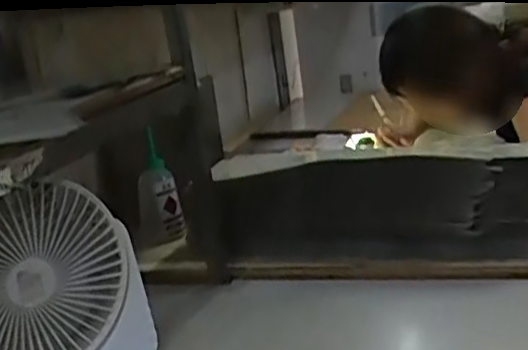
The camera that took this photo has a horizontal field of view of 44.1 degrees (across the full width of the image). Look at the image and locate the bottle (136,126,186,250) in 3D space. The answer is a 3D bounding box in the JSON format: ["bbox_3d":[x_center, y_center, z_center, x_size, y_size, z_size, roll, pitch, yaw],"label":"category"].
[{"bbox_3d":[-0.151,0.025,0.905,0.055,0.156,0.051,-14,16,-21],"label":"bottle"}]

